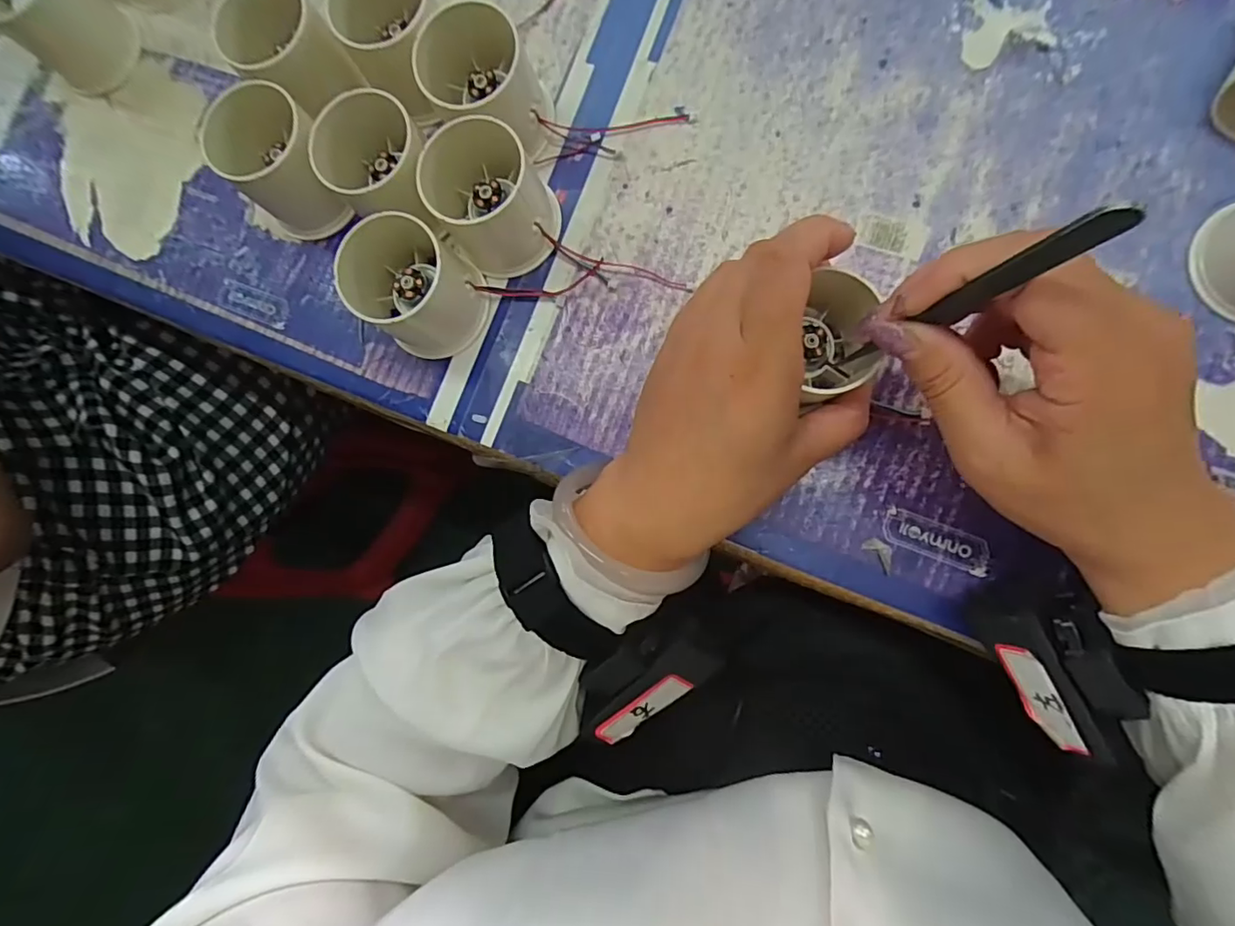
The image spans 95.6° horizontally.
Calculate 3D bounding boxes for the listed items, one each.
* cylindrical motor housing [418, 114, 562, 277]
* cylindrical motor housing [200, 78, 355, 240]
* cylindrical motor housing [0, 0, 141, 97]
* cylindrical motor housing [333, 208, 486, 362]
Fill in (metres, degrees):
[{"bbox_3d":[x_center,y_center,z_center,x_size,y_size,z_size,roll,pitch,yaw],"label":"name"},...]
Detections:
[{"bbox_3d":[-0.058,-0.128,0.272,0.051,0.049,0.053,-1,85,8],"label":"cylindrical motor housing"},{"bbox_3d":[-0.169,-0.151,0.287,0.053,0.052,0.051,-1,85,8],"label":"cylindrical motor housing"},{"bbox_3d":[-0.321,-0.257,0.318,0.058,0.046,0.052,44,92,9],"label":"cylindrical motor housing"},{"bbox_3d":[-0.100,-0.087,0.273,0.057,0.050,0.053,-1,85,8],"label":"cylindrical motor housing"}]

